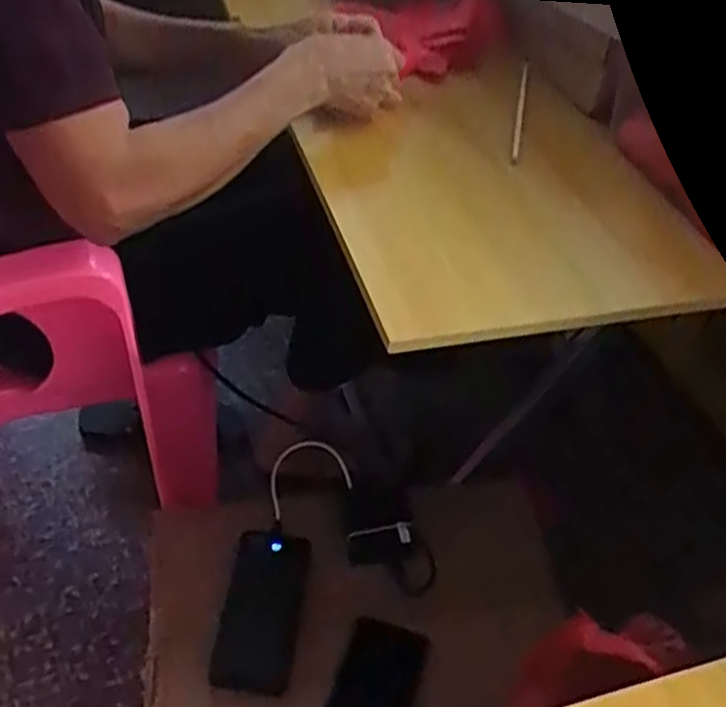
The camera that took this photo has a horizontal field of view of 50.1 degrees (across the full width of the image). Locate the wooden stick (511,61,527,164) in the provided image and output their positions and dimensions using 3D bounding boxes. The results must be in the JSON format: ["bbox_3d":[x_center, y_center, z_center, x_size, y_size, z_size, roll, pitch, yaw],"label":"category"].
[{"bbox_3d":[0.168,-0.264,0.830,0.008,0.006,0.238,12,44,5],"label":"wooden stick"}]

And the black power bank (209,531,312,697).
[{"bbox_3d":[-0.098,0.251,0.771,0.074,0.019,0.159,8,44,1],"label":"black power bank"}]

